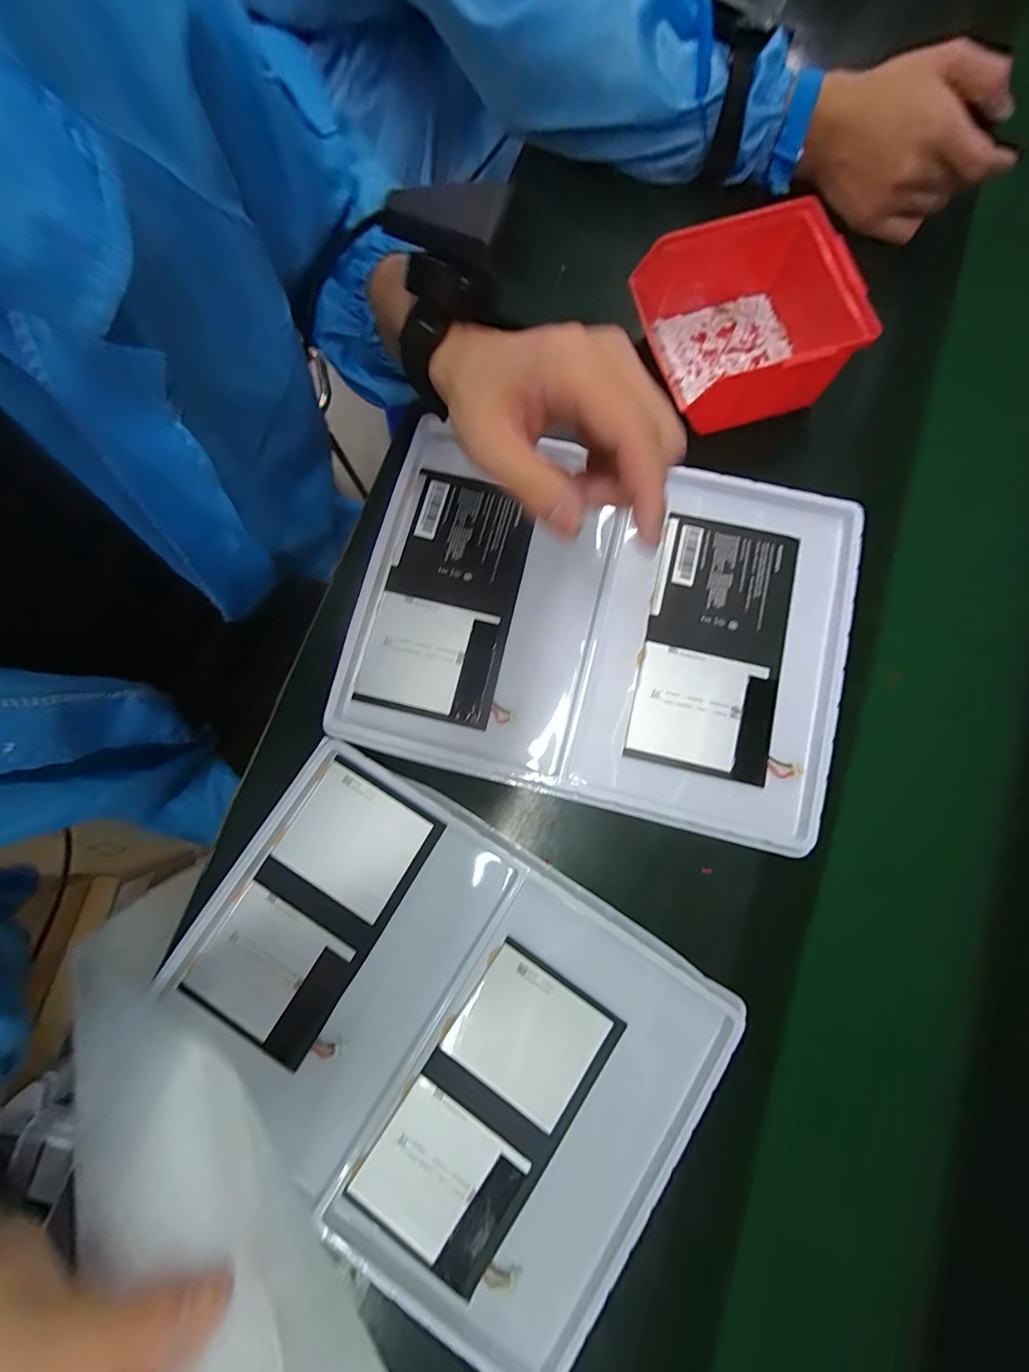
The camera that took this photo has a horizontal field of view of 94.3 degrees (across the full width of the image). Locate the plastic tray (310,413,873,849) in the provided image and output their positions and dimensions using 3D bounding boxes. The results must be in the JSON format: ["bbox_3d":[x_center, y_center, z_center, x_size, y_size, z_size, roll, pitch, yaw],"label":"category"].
[{"bbox_3d":[0.066,-0.034,0.330,0.313,0.034,0.252,13,80,2],"label":"plastic tray"}]

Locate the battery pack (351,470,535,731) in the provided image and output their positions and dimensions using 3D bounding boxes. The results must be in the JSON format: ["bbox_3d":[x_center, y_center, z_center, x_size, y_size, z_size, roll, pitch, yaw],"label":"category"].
[{"bbox_3d":[-0.045,-0.063,0.328,0.091,0.007,0.168,13,80,2],"label":"battery pack"}]

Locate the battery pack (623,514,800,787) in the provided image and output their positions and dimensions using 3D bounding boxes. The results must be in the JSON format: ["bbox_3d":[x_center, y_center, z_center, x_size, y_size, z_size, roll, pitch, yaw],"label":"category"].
[{"bbox_3d":[0.134,-0.029,0.319,0.090,0.004,0.171,13,80,2],"label":"battery pack"}]

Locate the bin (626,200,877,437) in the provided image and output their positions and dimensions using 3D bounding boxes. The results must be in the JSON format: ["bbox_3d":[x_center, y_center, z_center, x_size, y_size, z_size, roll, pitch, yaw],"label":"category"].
[{"bbox_3d":[0.176,-0.272,0.352,0.110,0.066,0.137,-16,80,-4],"label":"bin"}]

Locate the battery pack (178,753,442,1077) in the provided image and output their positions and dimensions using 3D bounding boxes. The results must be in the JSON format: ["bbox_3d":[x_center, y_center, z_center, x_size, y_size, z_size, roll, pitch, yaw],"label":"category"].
[{"bbox_3d":[-0.131,0.143,0.314,0.091,0.007,0.170,31,81,5],"label":"battery pack"}]

